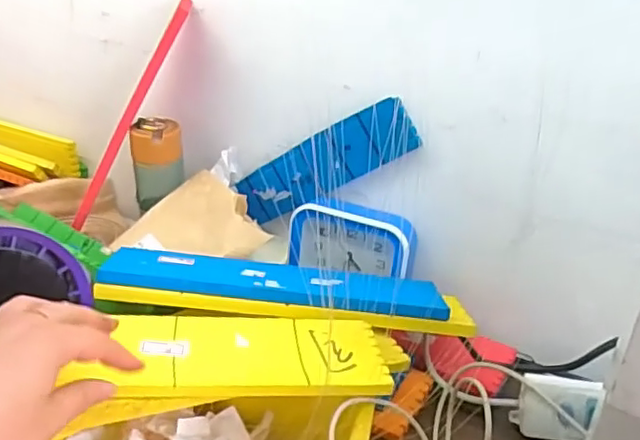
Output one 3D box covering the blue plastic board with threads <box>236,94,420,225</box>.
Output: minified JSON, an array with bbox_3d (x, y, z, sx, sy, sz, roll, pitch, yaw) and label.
[{"bbox_3d":[0.003,-0.062,0.673,0.223,0.063,0.015,-26,12,31],"label":"blue plastic board with threads"}]

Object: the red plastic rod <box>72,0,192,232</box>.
[{"bbox_3d":[-0.224,-0.115,0.701,0.016,0.308,0.016,25,20,-21],"label":"red plastic rod"}]

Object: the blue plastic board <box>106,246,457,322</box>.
[{"bbox_3d":[-0.038,0.059,0.580,0.322,0.009,0.067,8,26,-6],"label":"blue plastic board"}]

